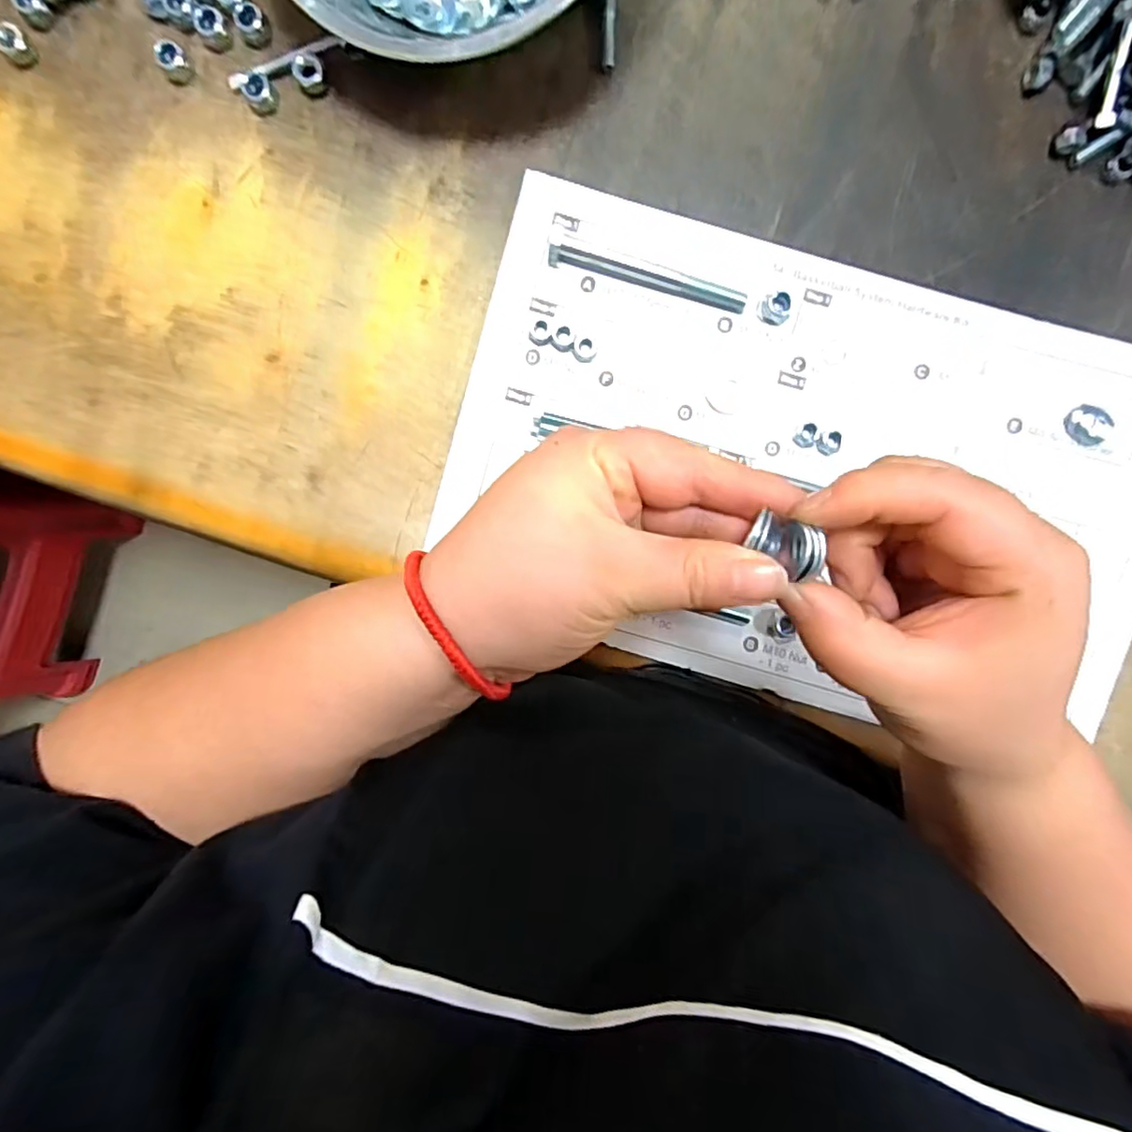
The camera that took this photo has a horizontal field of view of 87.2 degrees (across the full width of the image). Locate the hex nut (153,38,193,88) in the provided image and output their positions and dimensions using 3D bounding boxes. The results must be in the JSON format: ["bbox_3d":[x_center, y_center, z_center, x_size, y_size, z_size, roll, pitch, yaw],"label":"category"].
[{"bbox_3d":[-0.209,-0.267,0.316,0.015,0.015,0.012,-18,94,2],"label":"hex nut"}]

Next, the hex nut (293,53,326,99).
[{"bbox_3d":[-0.136,-0.262,0.318,0.015,0.011,0.014,-33,93,3],"label":"hex nut"}]

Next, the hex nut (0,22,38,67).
[{"bbox_3d":[-0.295,-0.279,0.317,0.019,0.011,0.015,38,95,-4],"label":"hex nut"}]

